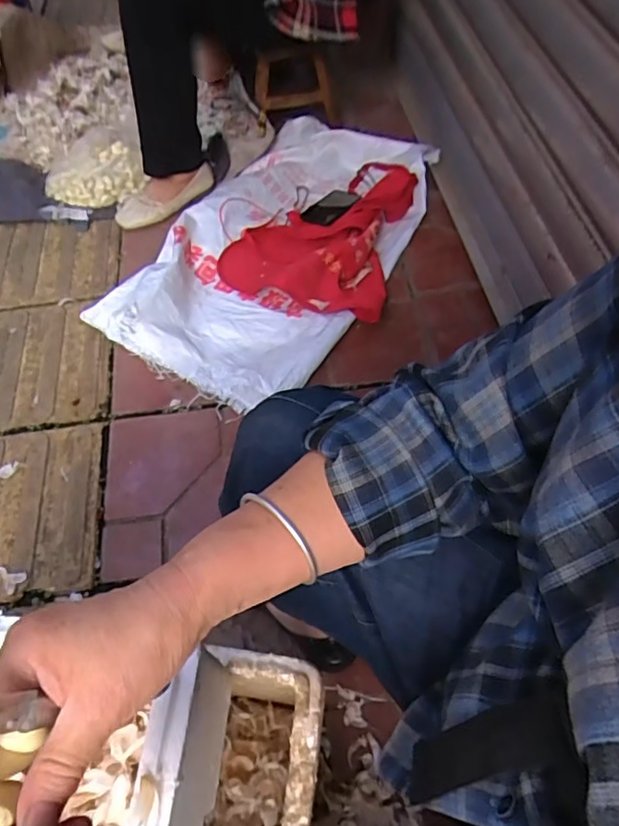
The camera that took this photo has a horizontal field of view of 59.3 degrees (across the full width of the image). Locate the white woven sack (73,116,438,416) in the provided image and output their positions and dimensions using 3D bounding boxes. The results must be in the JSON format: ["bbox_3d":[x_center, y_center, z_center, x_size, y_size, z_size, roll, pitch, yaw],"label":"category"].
[{"bbox_3d":[-0.043,-0.375,1.162,0.477,0.106,0.791,26,60,14],"label":"white woven sack"}]

